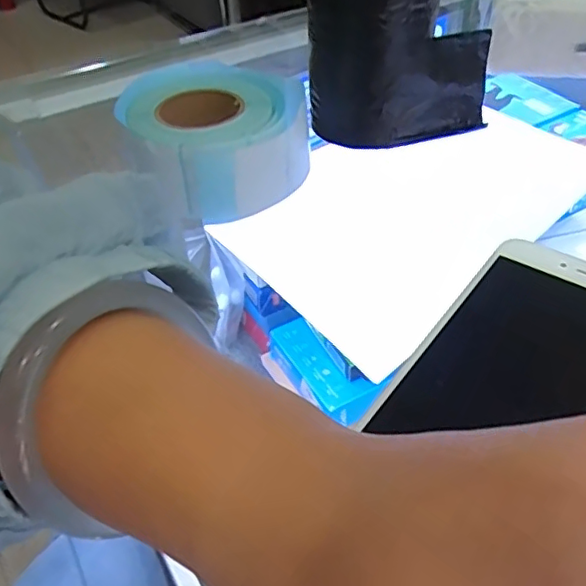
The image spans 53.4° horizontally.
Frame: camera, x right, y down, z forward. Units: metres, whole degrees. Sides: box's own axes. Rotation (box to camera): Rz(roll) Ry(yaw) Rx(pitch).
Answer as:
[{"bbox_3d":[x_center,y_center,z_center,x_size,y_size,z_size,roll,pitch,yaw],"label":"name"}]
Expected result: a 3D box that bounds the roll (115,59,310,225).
[{"bbox_3d":[-0.040,-0.084,0.304,0.089,0.041,0.097,-1,44,1],"label":"roll"}]

